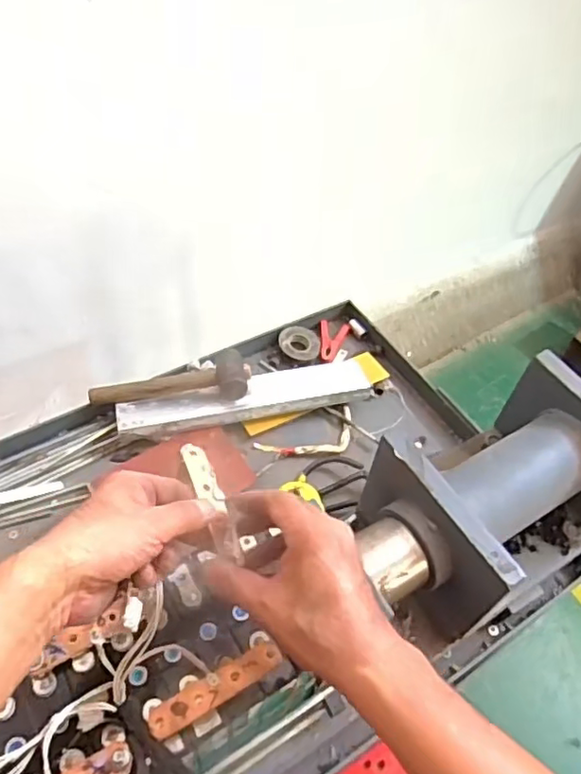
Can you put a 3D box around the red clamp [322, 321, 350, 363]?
[{"bbox_3d":[0.076,-0.087,1.103,0.051,0.014,0.093,13,52,6],"label":"red clamp"}]

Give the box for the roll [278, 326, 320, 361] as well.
[{"bbox_3d":[0.016,-0.078,1.071,0.073,0.021,0.061,9,51,3],"label":"roll"}]

